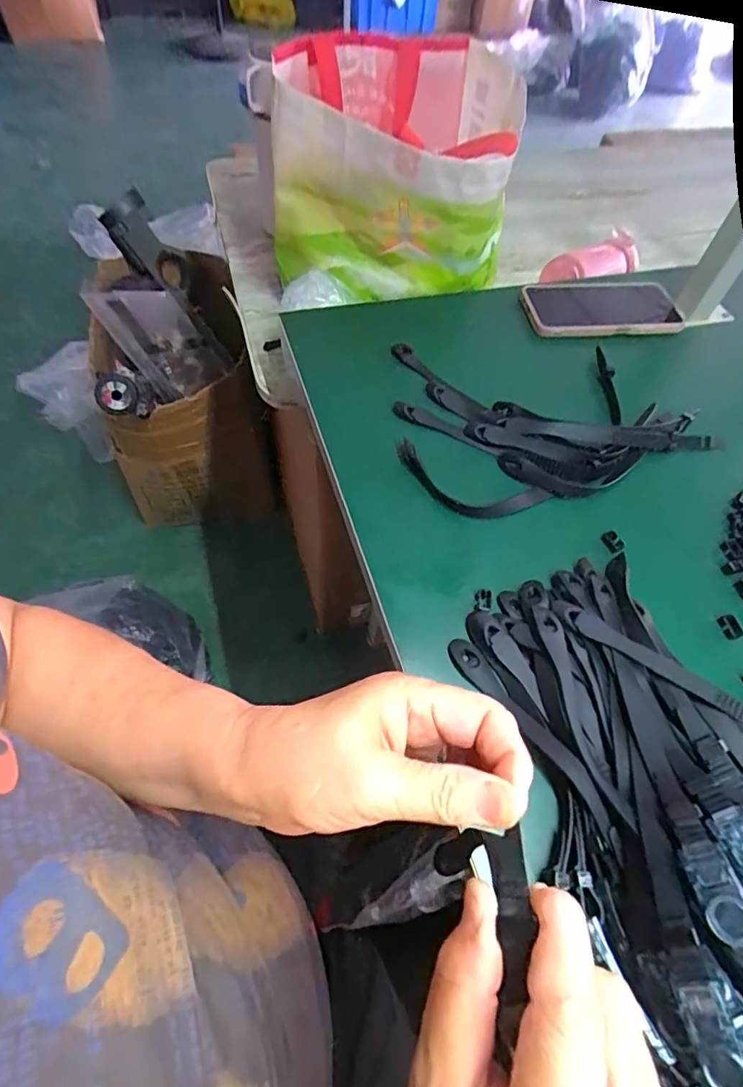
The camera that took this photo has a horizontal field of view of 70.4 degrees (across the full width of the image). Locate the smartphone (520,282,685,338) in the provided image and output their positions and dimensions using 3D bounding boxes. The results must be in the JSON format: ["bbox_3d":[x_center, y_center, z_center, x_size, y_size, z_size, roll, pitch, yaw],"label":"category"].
[{"bbox_3d":[0.257,-0.260,0.586,0.179,0.016,0.084,-8,61,-14],"label":"smartphone"}]

